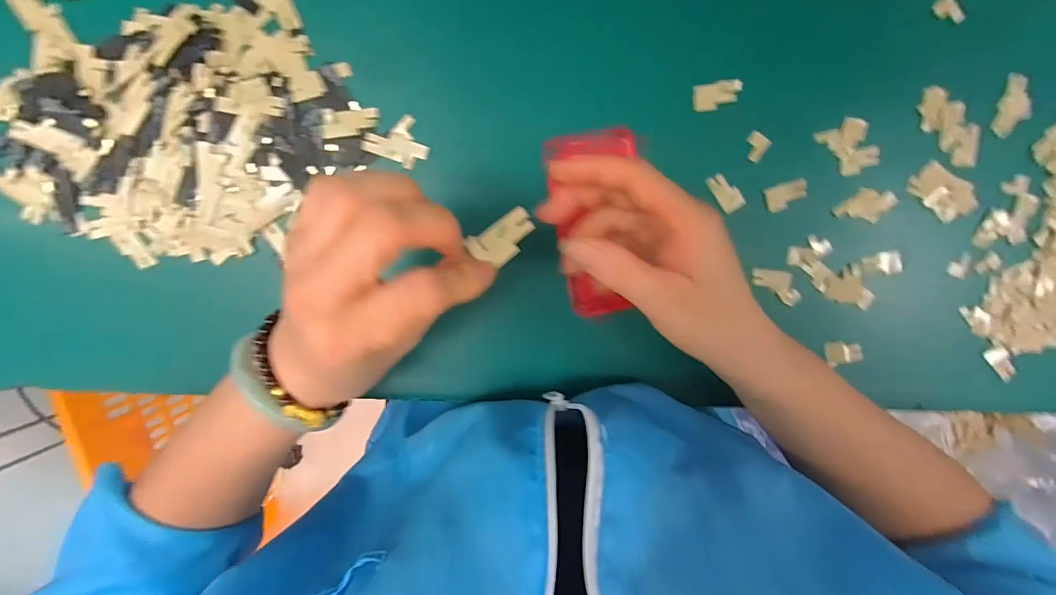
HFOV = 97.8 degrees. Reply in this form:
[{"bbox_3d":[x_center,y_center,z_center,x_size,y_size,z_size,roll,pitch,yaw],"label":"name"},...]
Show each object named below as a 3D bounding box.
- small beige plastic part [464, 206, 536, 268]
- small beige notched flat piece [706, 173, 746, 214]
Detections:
[{"bbox_3d":[-0.010,-0.027,0.215,0.032,0.004,0.018,-35,97,-22],"label":"small beige plastic part"},{"bbox_3d":[0.139,-0.074,0.324,0.016,0.005,0.029,-35,98,2],"label":"small beige notched flat piece"}]

